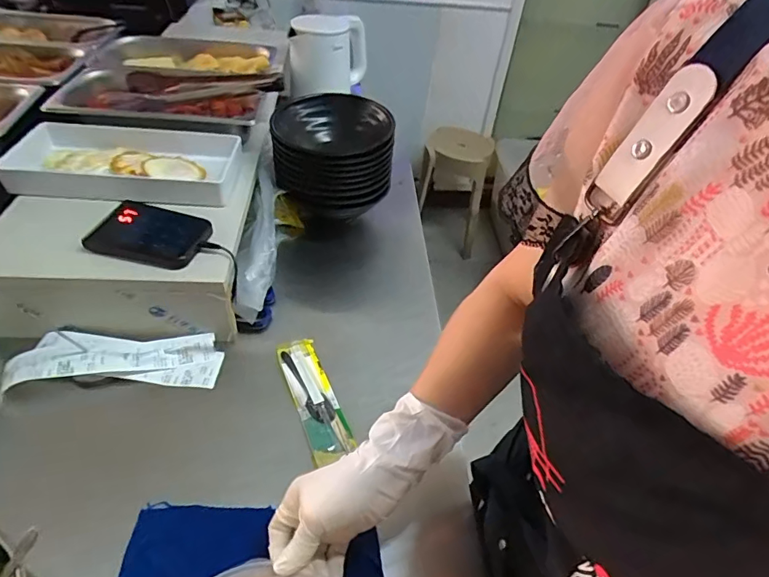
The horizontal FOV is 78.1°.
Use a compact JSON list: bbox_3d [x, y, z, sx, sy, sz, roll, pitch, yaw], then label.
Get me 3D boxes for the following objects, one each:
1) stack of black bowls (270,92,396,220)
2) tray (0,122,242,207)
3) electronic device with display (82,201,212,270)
[{"bbox_3d":[-0.083,-0.215,0.775,0.179,0.136,0.160,3,44,-4],"label":"stack of black bowls"},{"bbox_3d":[-0.368,-0.182,0.677,0.281,0.039,0.156,-2,45,-9],"label":"tray"},{"bbox_3d":[-0.290,-0.073,0.594,0.127,0.023,0.099,15,45,8],"label":"electronic device with display"}]

